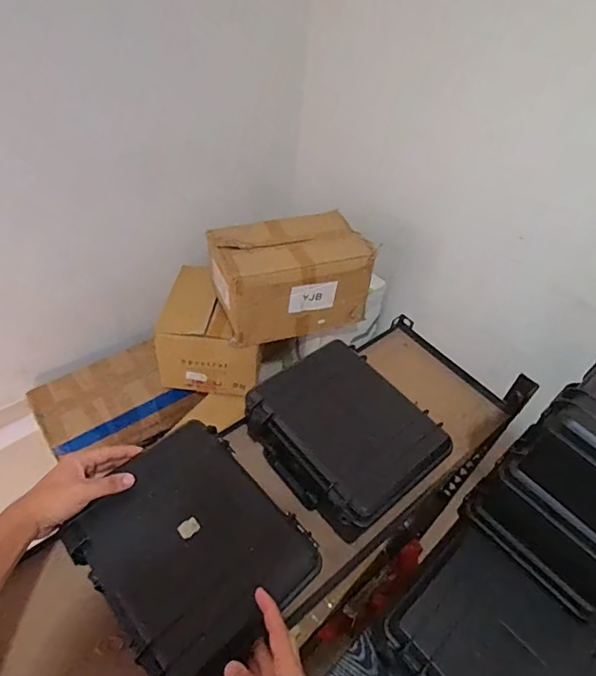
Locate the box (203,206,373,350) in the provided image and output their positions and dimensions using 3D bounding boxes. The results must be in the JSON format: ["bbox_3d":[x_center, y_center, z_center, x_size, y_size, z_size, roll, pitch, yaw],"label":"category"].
[{"bbox_3d":[-0.027,-0.195,1.473,0.471,0.276,0.306,-5,48,-12],"label":"box"}]

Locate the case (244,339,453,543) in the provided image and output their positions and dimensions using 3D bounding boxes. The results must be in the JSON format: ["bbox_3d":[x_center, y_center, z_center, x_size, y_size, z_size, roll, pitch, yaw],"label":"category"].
[{"bbox_3d":[0.071,0.155,0.751,0.213,0.129,0.260,-29,56,-29],"label":"case"}]

